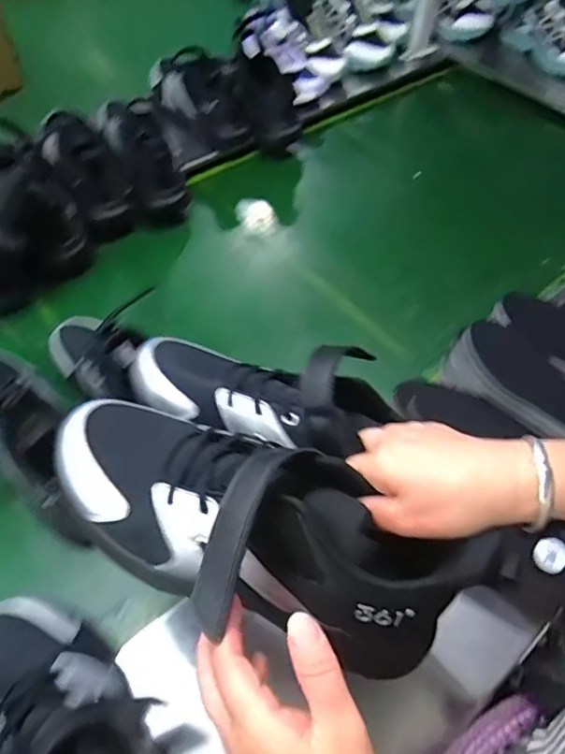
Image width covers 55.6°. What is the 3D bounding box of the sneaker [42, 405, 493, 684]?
[{"bbox_3d":[-0.021,0.095,0.336,0.270,0.091,0.109,20,56,13],"label":"sneaker"}]

